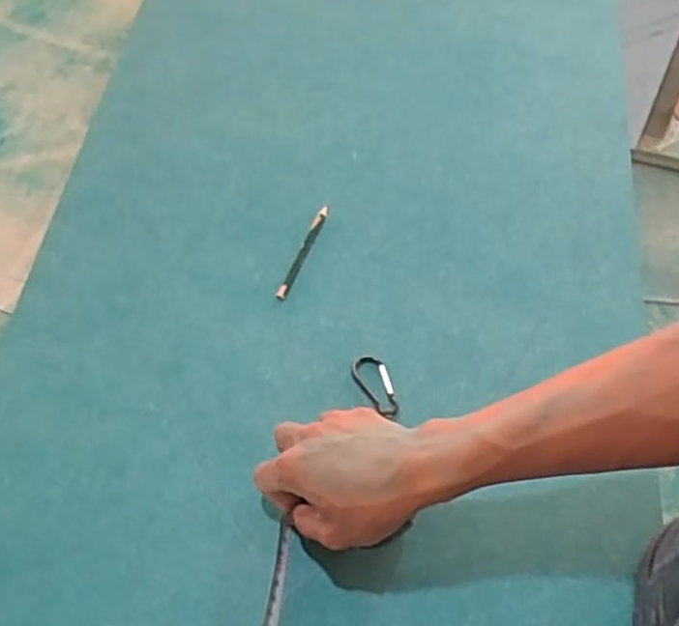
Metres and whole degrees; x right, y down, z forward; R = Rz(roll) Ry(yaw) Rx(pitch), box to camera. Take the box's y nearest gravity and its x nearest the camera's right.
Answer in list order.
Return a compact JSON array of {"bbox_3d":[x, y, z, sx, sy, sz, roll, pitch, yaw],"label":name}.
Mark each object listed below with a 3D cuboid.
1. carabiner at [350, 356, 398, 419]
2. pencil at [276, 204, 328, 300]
[{"bbox_3d":[0.031,0.059,0.565,0.031,0.011,0.059,-19,57,-16],"label":"carabiner"},{"bbox_3d":[-0.033,-0.058,0.629,0.011,0.006,0.108,19,63,11],"label":"pencil"}]

